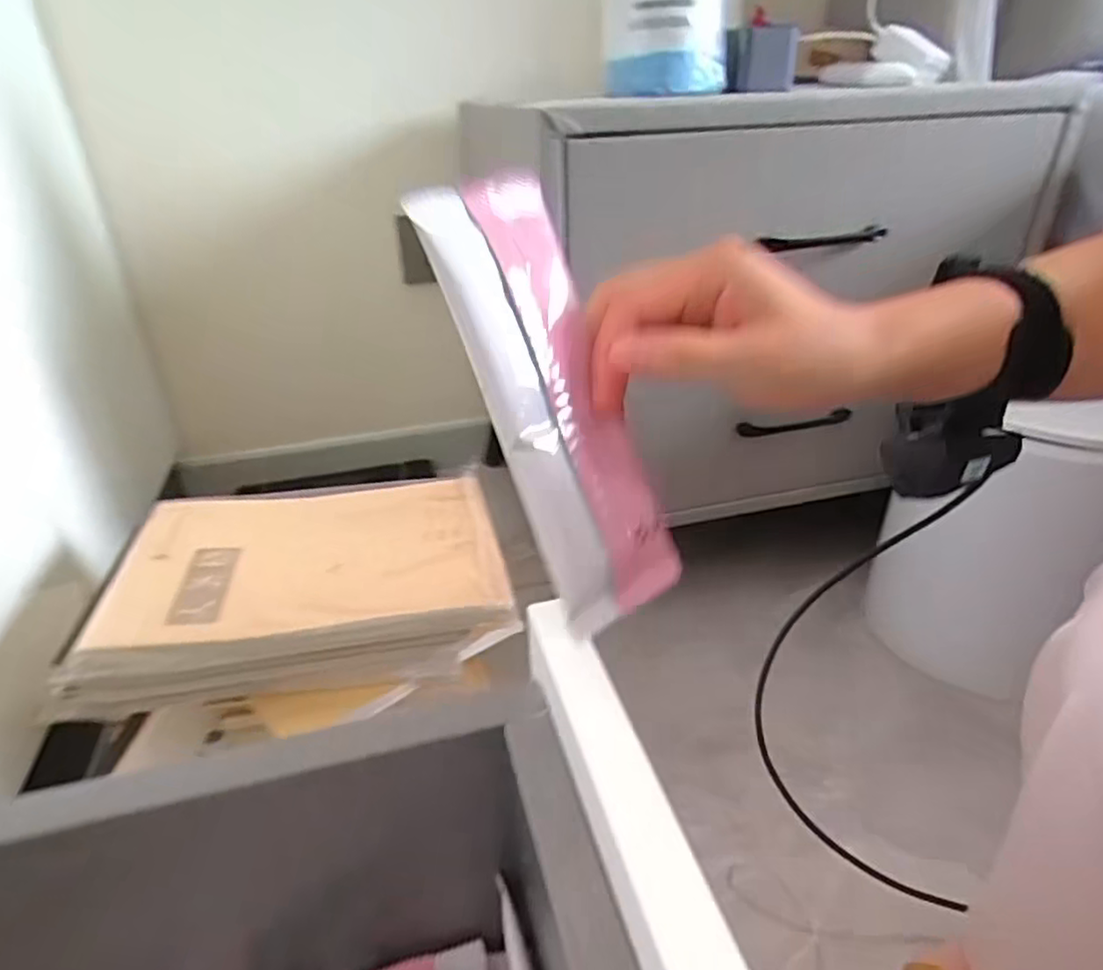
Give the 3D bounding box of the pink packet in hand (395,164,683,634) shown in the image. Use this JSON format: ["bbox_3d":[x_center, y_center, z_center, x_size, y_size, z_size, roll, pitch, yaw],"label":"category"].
[{"bbox_3d":[0.002,-0.030,0.250,0.056,0.164,0.014,-29,12,-38],"label":"pink packet in hand"}]

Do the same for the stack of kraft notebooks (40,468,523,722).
[{"bbox_3d":[-0.183,0.066,0.503,0.288,0.063,0.199,-7,31,-10],"label":"stack of kraft notebooks"}]

